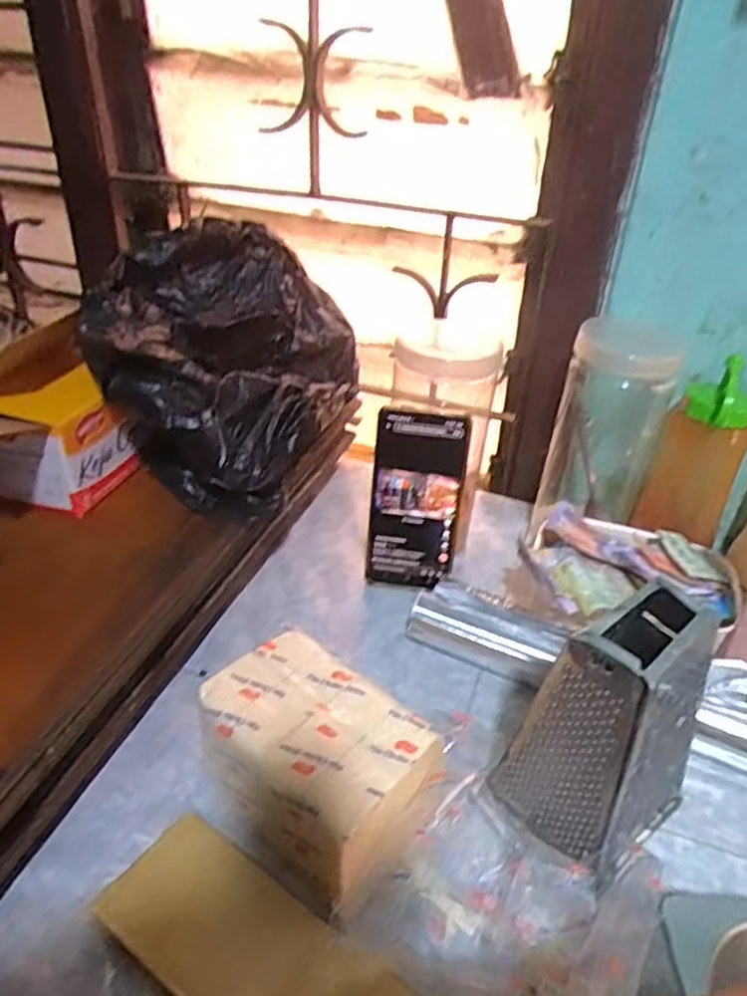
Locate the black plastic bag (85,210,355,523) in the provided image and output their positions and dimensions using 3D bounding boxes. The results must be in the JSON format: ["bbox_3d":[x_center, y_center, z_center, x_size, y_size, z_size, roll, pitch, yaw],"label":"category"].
[{"bbox_3d":[-0.125,-0.124,0.591,0.161,0.172,0.258,10,35,11],"label":"black plastic bag"}]

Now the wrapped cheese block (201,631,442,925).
[{"bbox_3d":[-0.034,0.166,0.412,0.146,0.080,0.092,31,43,35],"label":"wrapped cheese block"}]

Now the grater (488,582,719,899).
[{"bbox_3d":[0.142,0.132,0.395,0.098,0.163,0.083,-26,43,-35],"label":"grater"}]

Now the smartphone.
[{"bbox_3d":[0.037,0.004,0.570,0.075,0.157,0.016,7,20,3],"label":"smartphone"}]

